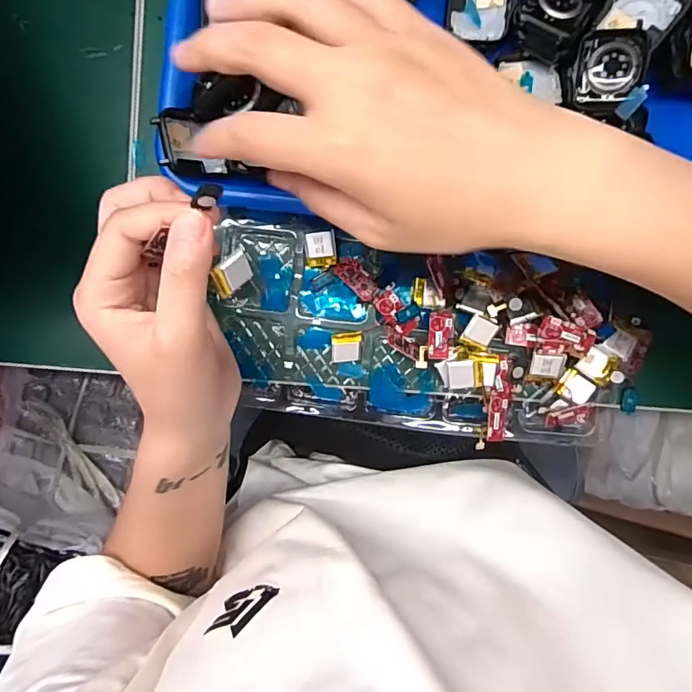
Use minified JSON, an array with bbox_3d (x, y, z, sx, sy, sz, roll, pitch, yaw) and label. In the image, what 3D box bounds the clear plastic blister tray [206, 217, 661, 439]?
[{"bbox_3d":[0.047,-0.008,0.299,0.259,0.031,0.113,7,91,1],"label":"clear plastic blister tray"}]

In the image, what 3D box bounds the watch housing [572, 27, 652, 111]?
[{"bbox_3d":[0.142,-0.149,0.261,0.034,0.007,0.041,7,98,15],"label":"watch housing"}]

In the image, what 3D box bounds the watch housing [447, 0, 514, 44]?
[{"bbox_3d":[0.077,-0.196,0.277,0.036,0.008,0.041,4,91,1],"label":"watch housing"}]

